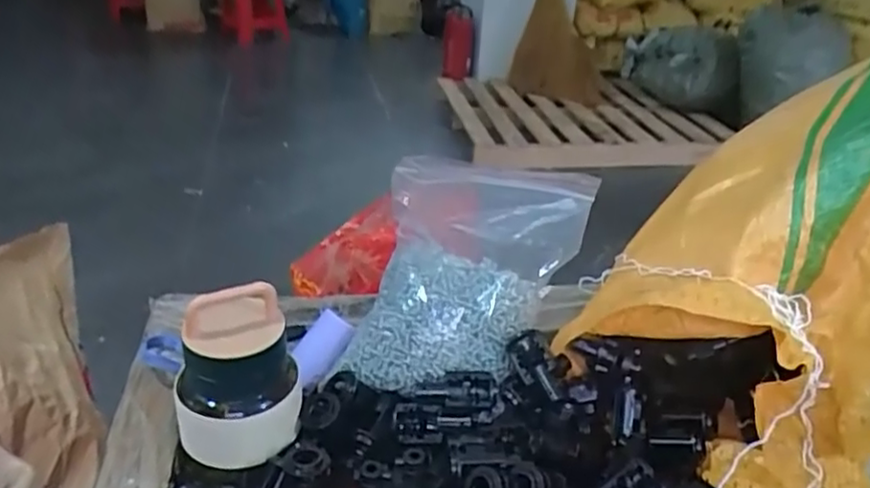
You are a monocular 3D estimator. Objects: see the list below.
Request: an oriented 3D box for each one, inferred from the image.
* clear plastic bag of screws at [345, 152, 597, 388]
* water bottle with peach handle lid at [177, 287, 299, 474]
[{"bbox_3d":[0.029,0.013,0.493,0.139,0.117,0.172,11,29,16],"label":"clear plastic bag of screws"},{"bbox_3d":[-0.124,0.082,0.414,0.076,0.105,0.061,-8,30,-19],"label":"water bottle with peach handle lid"}]

